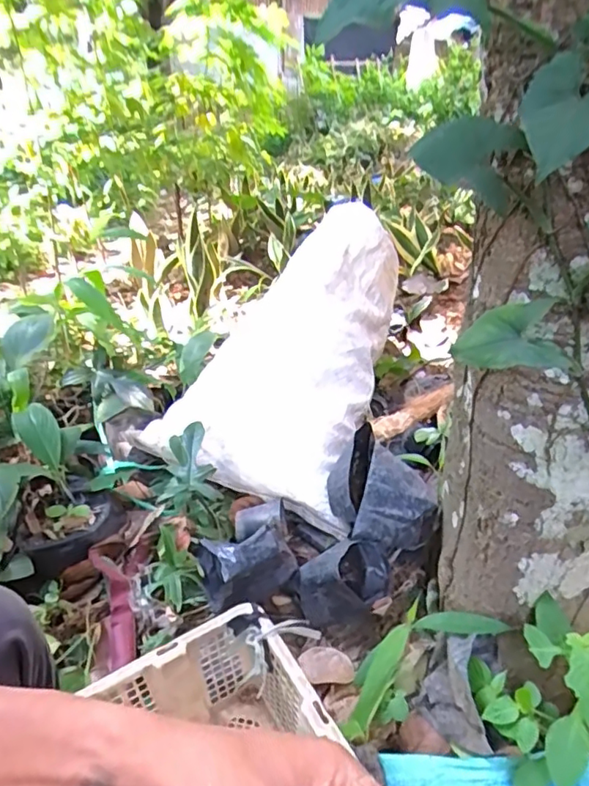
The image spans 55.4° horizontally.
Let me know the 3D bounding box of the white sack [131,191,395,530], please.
[{"bbox_3d":[-0.035,-0.104,1.125,0.403,0.428,0.505,8,26,11],"label":"white sack"}]

